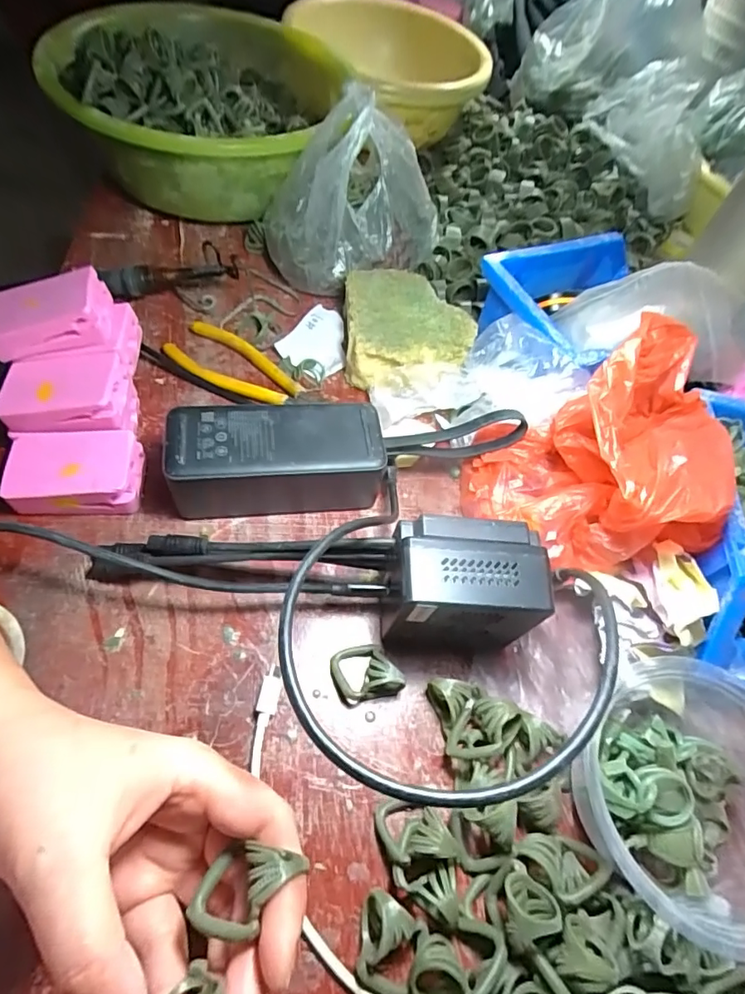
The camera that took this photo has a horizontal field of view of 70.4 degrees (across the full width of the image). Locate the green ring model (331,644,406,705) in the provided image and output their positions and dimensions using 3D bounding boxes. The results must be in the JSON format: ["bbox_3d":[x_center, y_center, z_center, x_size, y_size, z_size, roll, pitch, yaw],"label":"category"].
[{"bbox_3d":[-0.004,0.095,0.290,0.033,0.022,0.031,-15,61,-18],"label":"green ring model"}]

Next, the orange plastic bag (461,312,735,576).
[{"bbox_3d":[0.138,-0.021,0.314,0.124,0.112,0.112,1,57,-8],"label":"orange plastic bag"}]

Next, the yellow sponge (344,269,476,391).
[{"bbox_3d":[0.027,-0.136,0.419,0.096,0.034,0.107,2,58,-7],"label":"yellow sponge"}]

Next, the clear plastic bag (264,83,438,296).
[{"bbox_3d":[-0.012,-0.236,0.430,0.150,0.120,0.087,2,57,-7],"label":"clear plastic bag"}]

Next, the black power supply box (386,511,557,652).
[{"bbox_3d":[0.047,0.051,0.292,0.077,0.072,0.050,7,57,-5],"label":"black power supply box"}]

